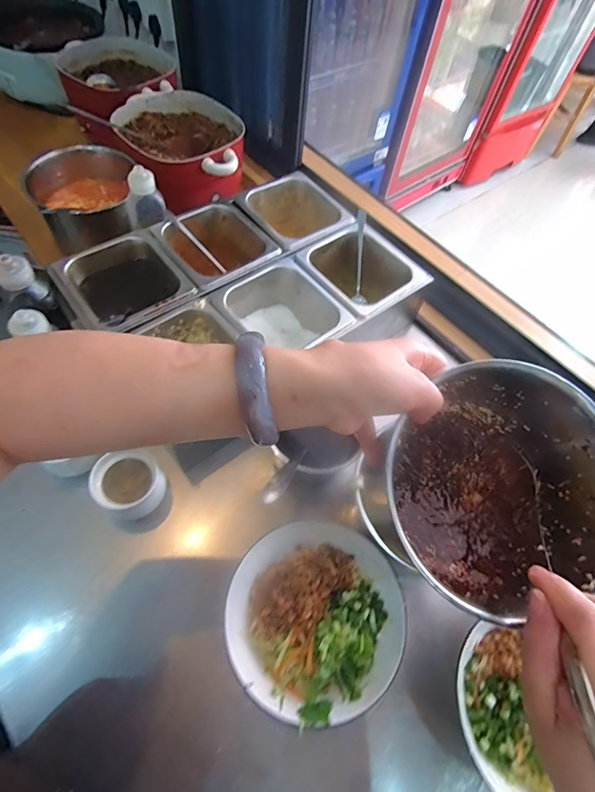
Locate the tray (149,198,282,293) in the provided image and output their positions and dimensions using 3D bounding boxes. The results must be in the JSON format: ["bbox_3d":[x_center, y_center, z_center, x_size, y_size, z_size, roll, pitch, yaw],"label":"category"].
[{"bbox_3d":[-0.134,-0.245,0.732,0.168,0.095,0.181,-36,66,-19],"label":"tray"}]

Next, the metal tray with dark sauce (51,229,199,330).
[{"bbox_3d":[-0.268,-0.160,0.671,0.173,0.112,0.178,-32,64,-17],"label":"metal tray with dark sauce"}]

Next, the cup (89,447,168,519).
[{"bbox_3d":[-0.220,0.118,0.538,0.081,0.062,0.076,0,60,0],"label":"cup"}]

